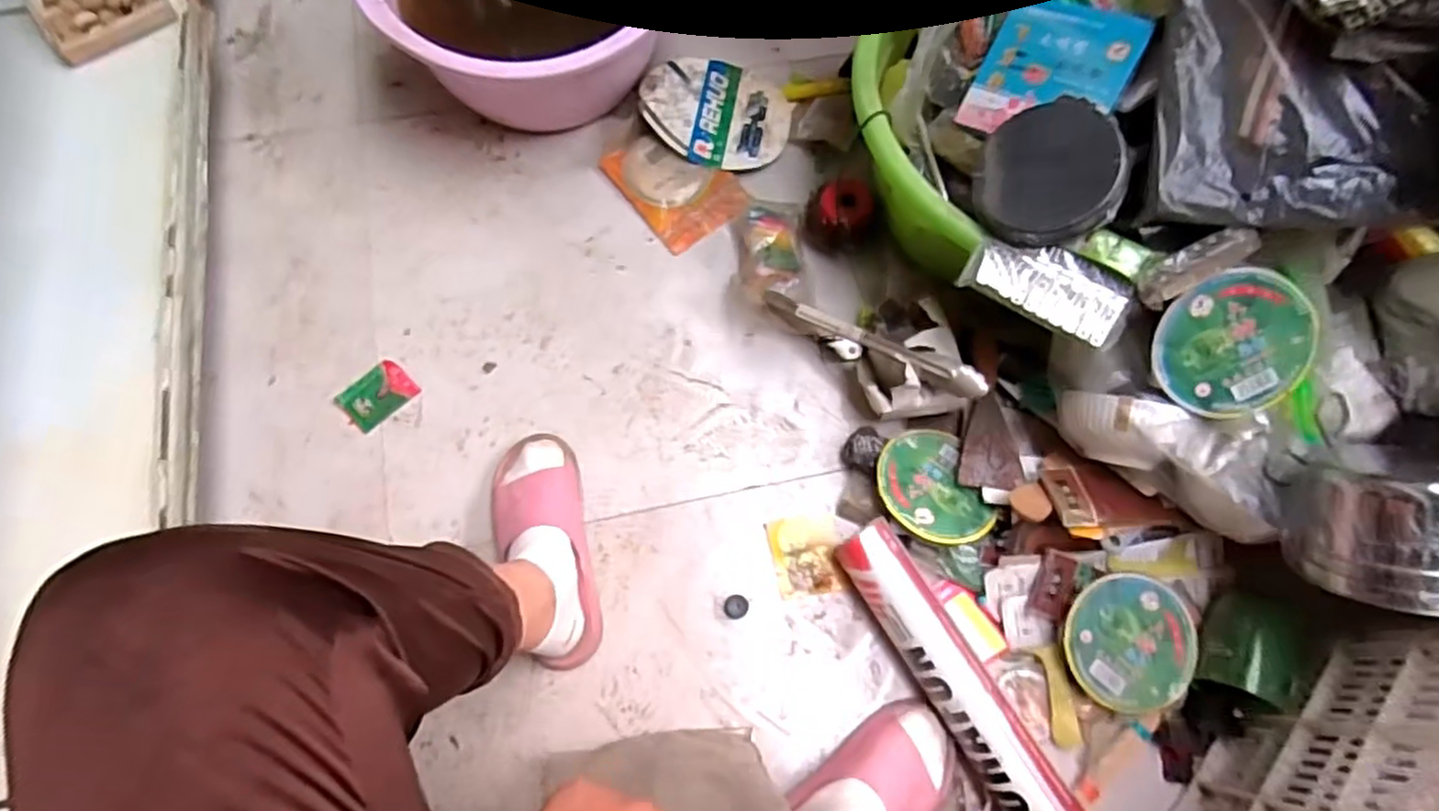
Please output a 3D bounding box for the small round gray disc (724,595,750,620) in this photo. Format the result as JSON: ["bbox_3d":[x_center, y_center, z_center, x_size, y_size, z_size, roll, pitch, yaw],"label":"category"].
[{"bbox_3d":[0.019,0.220,0.776,0.026,0.011,0.025,1,71,-2],"label":"small round gray disc"}]

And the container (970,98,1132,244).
[{"bbox_3d":[0.321,-0.221,0.691,0.139,0.045,0.139,-3,82,27],"label":"container"}]

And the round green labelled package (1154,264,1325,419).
[{"bbox_3d":[0.478,-0.056,0.661,0.132,0.012,0.134,3,105,11],"label":"round green labelled package"}]

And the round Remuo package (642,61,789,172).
[{"bbox_3d":[-0.004,-0.392,0.958,0.194,0.038,0.150,6,71,0],"label":"round Remuo package"}]

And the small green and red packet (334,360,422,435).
[{"bbox_3d":[-0.401,-0.012,0.835,0.060,0.006,0.080,41,74,11],"label":"small green and red packet"}]

